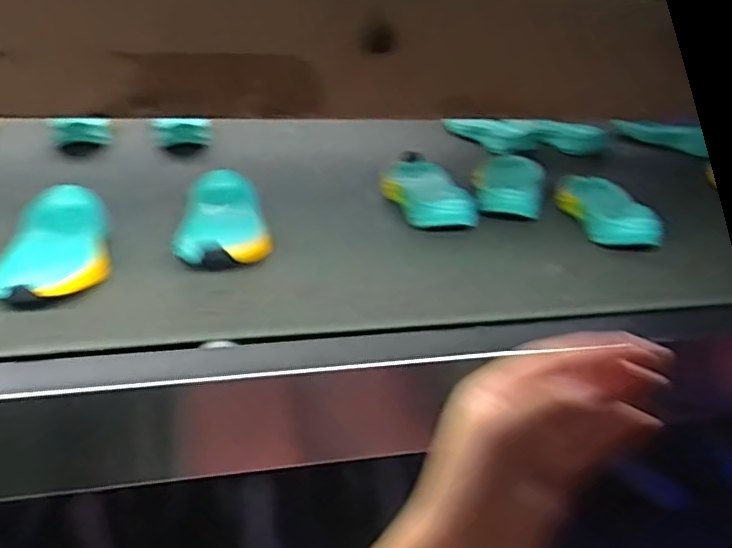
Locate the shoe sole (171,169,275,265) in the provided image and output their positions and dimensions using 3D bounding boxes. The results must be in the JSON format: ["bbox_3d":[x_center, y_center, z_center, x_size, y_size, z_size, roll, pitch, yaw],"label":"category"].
[{"bbox_3d":[-0.153,-0.058,0.696,0.091,0.034,0.200,-10,29,-9],"label":"shoe sole"}]

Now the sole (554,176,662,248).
[{"bbox_3d":[0.290,-0.088,0.812,0.078,0.031,0.198,-5,29,1],"label":"sole"}]

